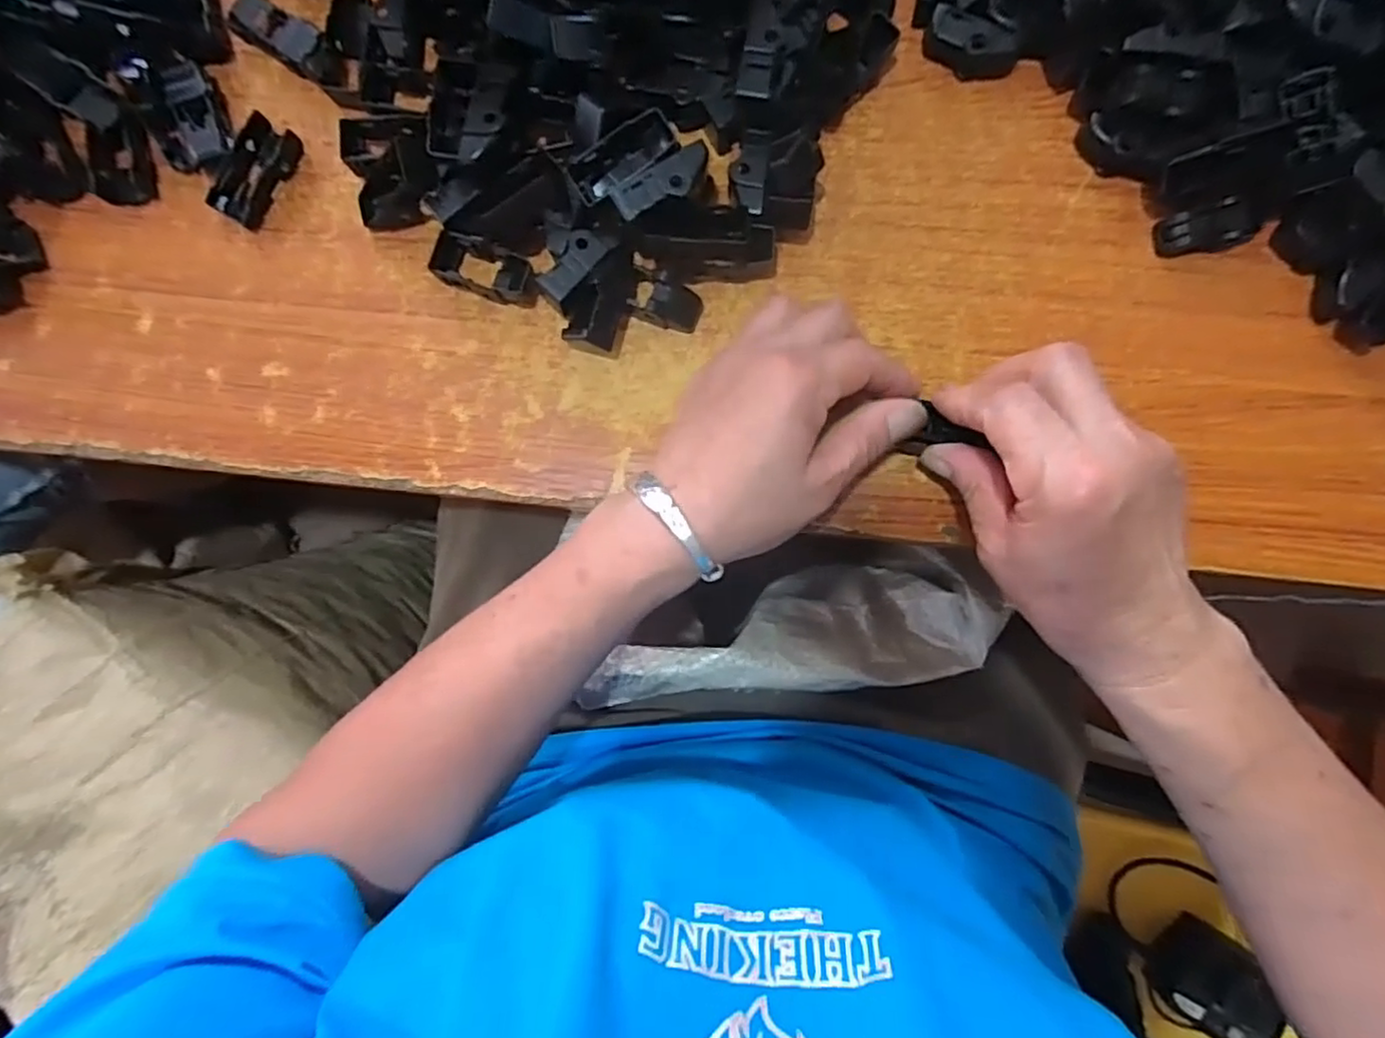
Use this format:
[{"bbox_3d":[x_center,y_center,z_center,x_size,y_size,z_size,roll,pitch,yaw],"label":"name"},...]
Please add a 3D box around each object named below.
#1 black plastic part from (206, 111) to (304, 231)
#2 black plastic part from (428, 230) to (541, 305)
[{"bbox_3d":[-0.223,-0.177,0.344,0.025,0.008,0.053,27,89,3],"label":"black plastic part"},{"bbox_3d":[-0.103,-0.126,0.338,0.050,0.015,0.027,18,88,3],"label":"black plastic part"}]

